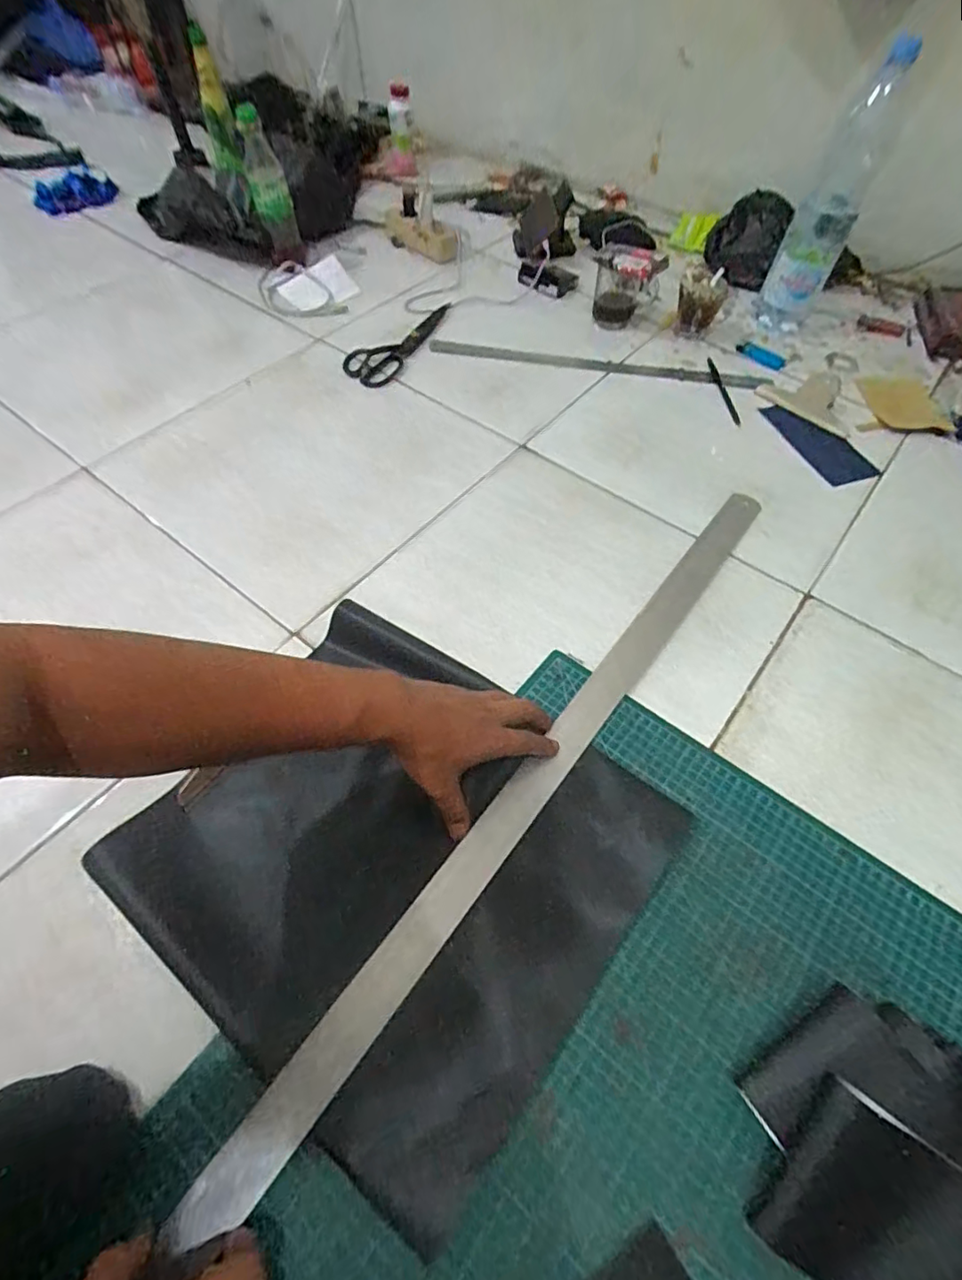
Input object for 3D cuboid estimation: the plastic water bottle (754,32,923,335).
[{"bbox_3d":[0.492,-0.609,0.815,0.087,0.312,0.085,27,60,17],"label":"plastic water bottle"}]

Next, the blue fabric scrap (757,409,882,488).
[{"bbox_3d":[0.452,-0.267,0.765,0.070,0.005,0.160,-19,60,-7],"label":"blue fabric scrap"}]

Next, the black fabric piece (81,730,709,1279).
[{"bbox_3d":[-0.064,0.174,0.473,0.357,0.029,0.345,34,63,20],"label":"black fabric piece"}]

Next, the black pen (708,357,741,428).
[{"bbox_3d":[0.353,-0.364,0.831,0.011,0.006,0.160,-2,56,-1],"label":"black pen"}]

